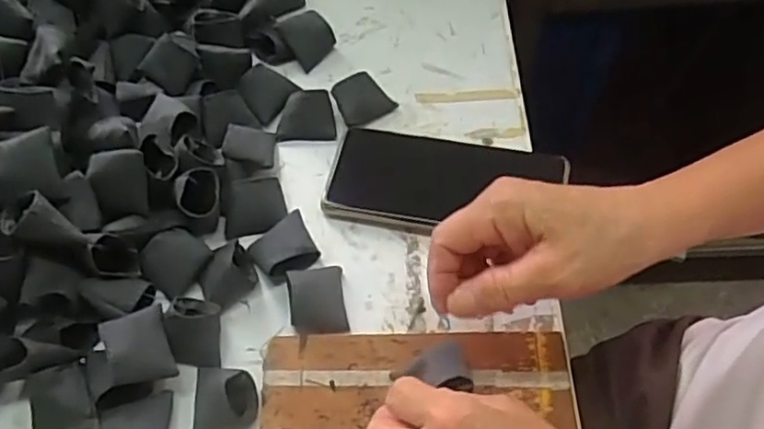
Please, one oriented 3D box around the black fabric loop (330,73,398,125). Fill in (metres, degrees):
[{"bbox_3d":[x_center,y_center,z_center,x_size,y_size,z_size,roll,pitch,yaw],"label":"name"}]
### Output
[{"bbox_3d":[-0.013,-0.086,0.493,0.041,0.024,0.033,-23,59,-10],"label":"black fabric loop"}]

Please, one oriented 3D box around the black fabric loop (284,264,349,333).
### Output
[{"bbox_3d":[-0.041,0.053,0.411,0.033,0.019,0.045,-9,58,-2],"label":"black fabric loop"}]

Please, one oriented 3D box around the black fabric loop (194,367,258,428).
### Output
[{"bbox_3d":[-0.092,0.108,0.376,0.036,0.026,0.041,-3,58,1],"label":"black fabric loop"}]

